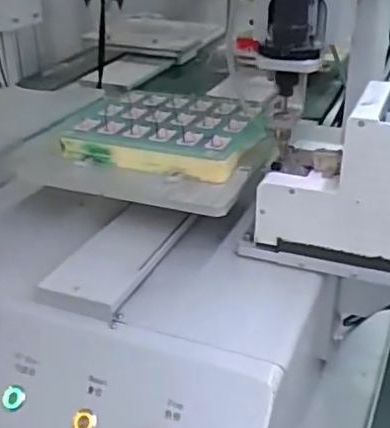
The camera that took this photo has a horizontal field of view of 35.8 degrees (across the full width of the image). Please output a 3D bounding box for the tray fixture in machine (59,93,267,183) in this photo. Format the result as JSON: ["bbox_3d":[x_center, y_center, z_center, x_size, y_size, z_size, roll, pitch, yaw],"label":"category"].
[{"bbox_3d":[-0.030,-0.096,0.694,0.211,0.035,0.154,11,31,20],"label":"tray fixture in machine"}]

